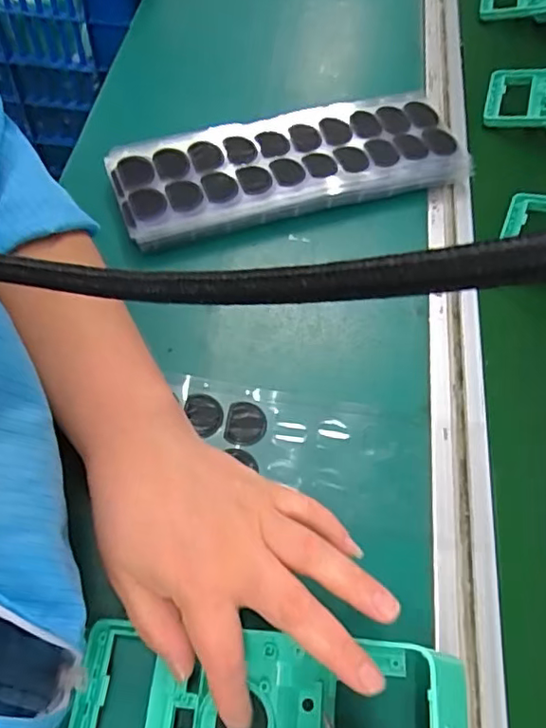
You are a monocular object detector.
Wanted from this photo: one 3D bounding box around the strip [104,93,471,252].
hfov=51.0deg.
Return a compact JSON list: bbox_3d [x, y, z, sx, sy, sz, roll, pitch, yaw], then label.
[{"bbox_3d":[0.018,-0.163,0.474,0.286,0.026,0.094,-16,64,-13],"label":"strip"}]

